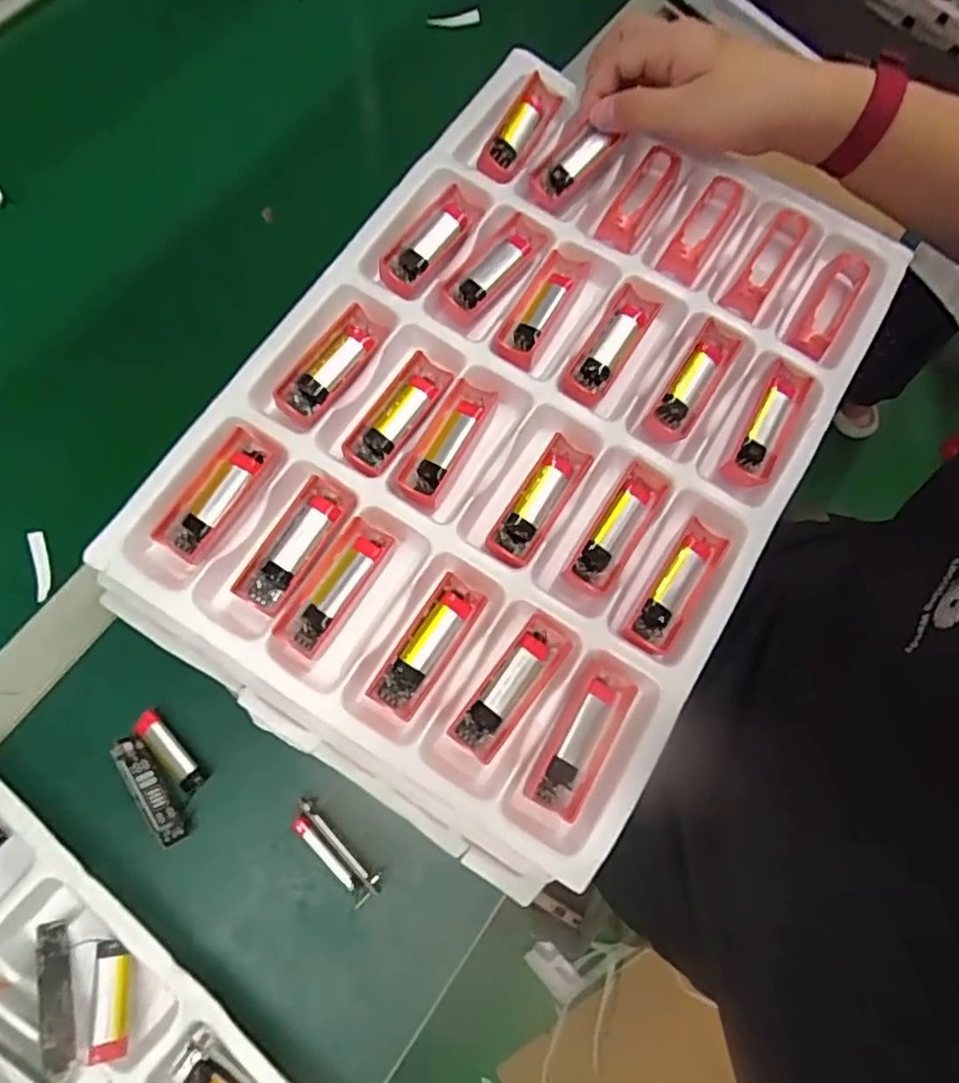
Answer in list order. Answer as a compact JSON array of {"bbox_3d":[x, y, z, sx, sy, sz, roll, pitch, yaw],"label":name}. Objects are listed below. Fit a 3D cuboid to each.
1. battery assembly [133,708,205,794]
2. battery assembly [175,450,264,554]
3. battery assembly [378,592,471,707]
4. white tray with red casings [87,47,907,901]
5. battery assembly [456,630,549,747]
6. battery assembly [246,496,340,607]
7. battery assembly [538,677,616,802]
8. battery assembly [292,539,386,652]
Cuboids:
[{"bbox_3d":[-0.186,0.125,0.385,0.017,0.014,0.052,-40,80,-13],"label":"battery assembly"},{"bbox_3d":[-0.150,-0.024,0.367,0.017,0.010,0.069,31,75,6],"label":"battery assembly"},{"bbox_3d":[-0.030,0.059,0.353,0.018,0.012,0.069,35,75,7],"label":"battery assembly"},{"bbox_3d":[0.027,-0.081,0.397,0.307,0.046,0.461,32,75,6],"label":"white tray with red casings"},{"bbox_3d":[0.015,0.078,0.348,0.018,0.010,0.069,36,75,7],"label":"battery assembly"},{"bbox_3d":[-0.105,0.006,0.364,0.019,0.013,0.068,33,75,7],"label":"battery assembly"},{"bbox_3d":[0.052,0.105,0.340,0.014,0.006,0.068,29,74,5],"label":"battery assembly"},{"bbox_3d":[-0.080,0.029,0.361,0.018,0.015,0.069,35,75,7],"label":"battery assembly"}]

